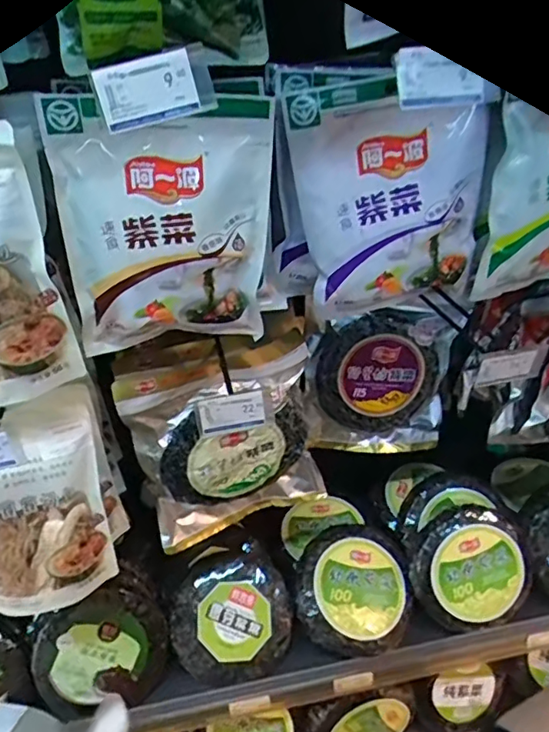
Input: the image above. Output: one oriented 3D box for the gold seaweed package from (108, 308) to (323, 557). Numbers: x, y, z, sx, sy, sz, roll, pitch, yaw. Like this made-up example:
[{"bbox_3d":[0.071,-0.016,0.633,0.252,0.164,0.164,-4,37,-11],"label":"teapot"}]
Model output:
[{"bbox_3d":[-0.063,0.102,0.816,0.267,0.310,0.075,-20,34,-16],"label":"gold seaweed package"}]

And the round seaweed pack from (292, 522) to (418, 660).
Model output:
[{"bbox_3d":[0.135,0.387,0.985,0.215,0.040,0.215,8,58,-14],"label":"round seaweed pack"}]

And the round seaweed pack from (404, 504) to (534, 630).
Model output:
[{"bbox_3d":[0.352,0.355,0.995,0.207,0.043,0.207,1,86,-7],"label":"round seaweed pack"}]

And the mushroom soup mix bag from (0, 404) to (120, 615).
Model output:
[{"bbox_3d":[-0.297,0.186,0.682,0.189,0.249,0.033,-13,23,-11],"label":"mushroom soup mix bag"}]

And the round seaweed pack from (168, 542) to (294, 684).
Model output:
[{"bbox_3d":[-0.076,0.426,0.970,0.208,0.033,0.203,2,63,-3],"label":"round seaweed pack"}]

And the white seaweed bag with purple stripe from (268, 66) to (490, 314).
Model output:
[{"bbox_3d":[0.115,-0.176,0.597,0.208,0.238,0.059,1,39,5],"label":"white seaweed bag with purple stripe"}]

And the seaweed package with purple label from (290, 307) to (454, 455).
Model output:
[{"bbox_3d":[0.175,0.040,0.988,0.265,0.292,0.044,-12,28,-3],"label":"seaweed package with purple label"}]

